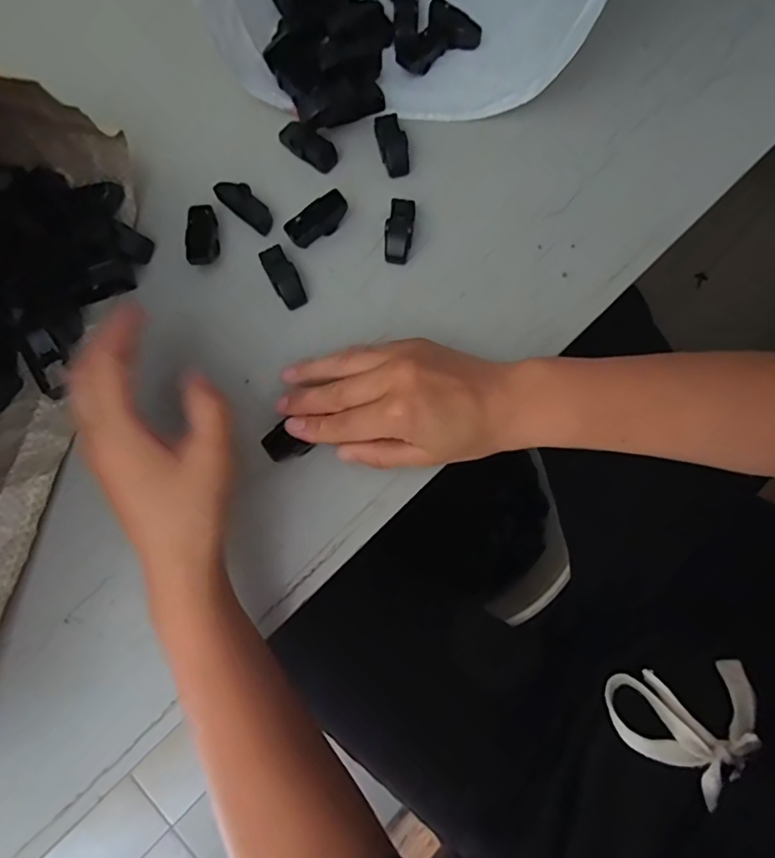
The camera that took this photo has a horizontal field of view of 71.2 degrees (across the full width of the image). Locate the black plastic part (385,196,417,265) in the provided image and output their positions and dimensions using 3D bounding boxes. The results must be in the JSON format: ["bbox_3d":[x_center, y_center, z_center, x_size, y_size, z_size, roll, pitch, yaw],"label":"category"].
[{"bbox_3d":[0.008,-0.139,0.376,0.018,0.010,0.044,9,92,2],"label":"black plastic part"}]

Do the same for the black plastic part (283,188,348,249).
[{"bbox_3d":[-0.049,-0.146,0.382,0.046,0.018,0.019,-35,81,-6],"label":"black plastic part"}]

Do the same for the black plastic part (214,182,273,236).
[{"bbox_3d":[-0.101,-0.161,0.387,0.046,0.009,0.019,39,82,-7],"label":"black plastic part"}]

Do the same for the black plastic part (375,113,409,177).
[{"bbox_3d":[0.004,-0.207,0.391,0.019,0.013,0.045,-14,79,-2],"label":"black plastic part"}]

